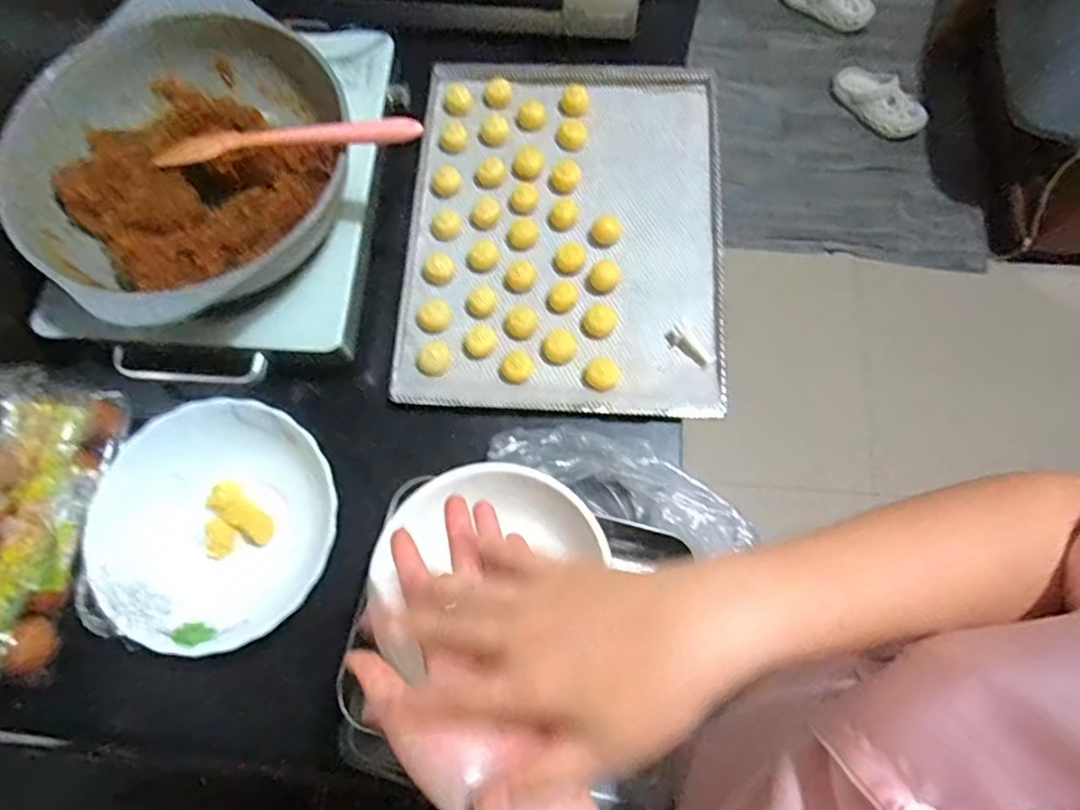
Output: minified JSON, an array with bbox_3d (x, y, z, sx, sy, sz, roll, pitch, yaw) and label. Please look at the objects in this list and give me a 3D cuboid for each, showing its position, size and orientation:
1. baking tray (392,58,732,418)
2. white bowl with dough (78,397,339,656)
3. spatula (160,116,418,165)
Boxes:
[{"bbox_3d":[0.025,-0.185,0.649,0.309,0.030,0.397,2,71,2],"label":"baking tray"},{"bbox_3d":[-0.269,0.099,0.546,0.200,0.062,0.193,0,71,1],"label":"white bowl with dough"},{"bbox_3d":[-0.218,-0.220,0.536,0.254,0.018,0.033,2,71,16],"label":"spatula"}]

